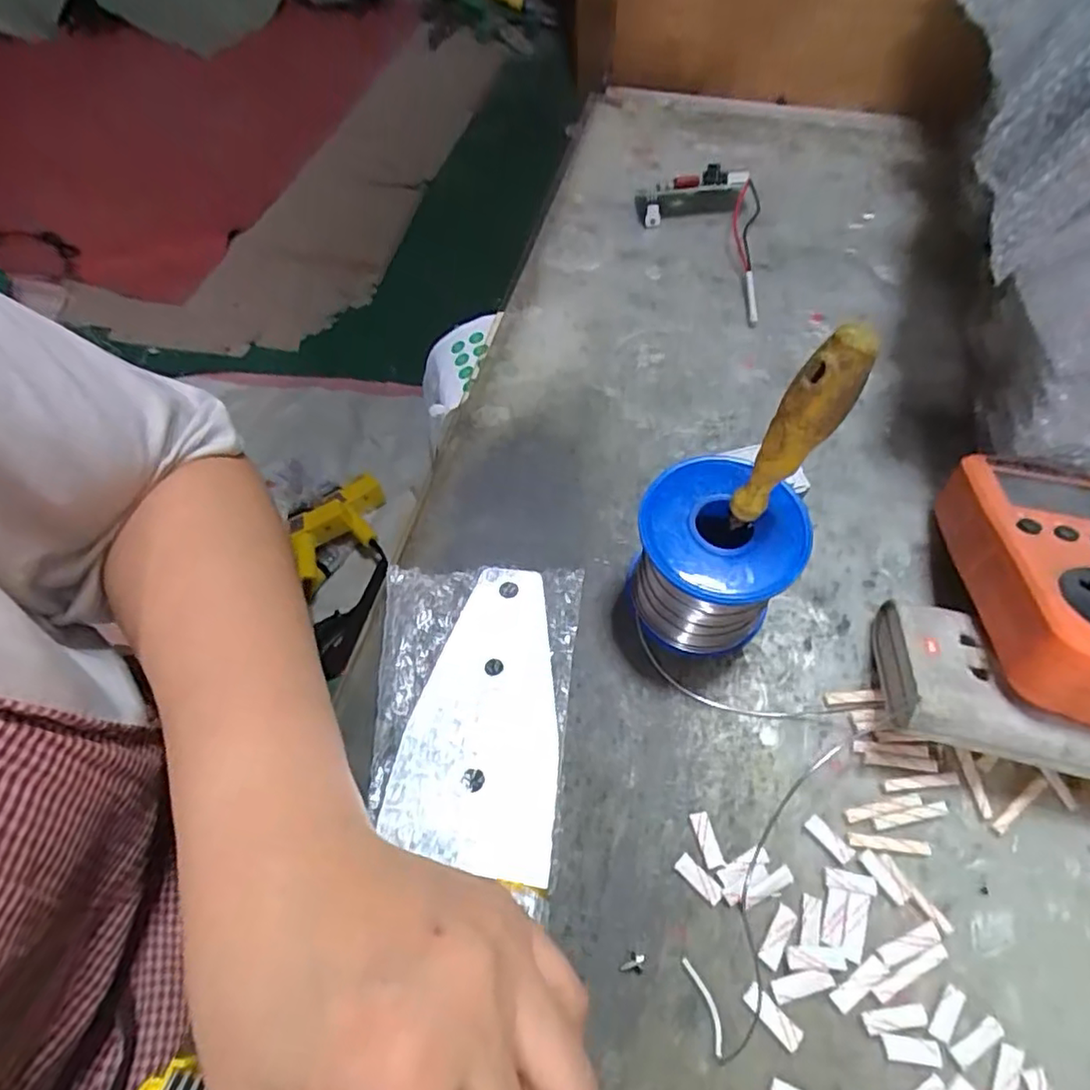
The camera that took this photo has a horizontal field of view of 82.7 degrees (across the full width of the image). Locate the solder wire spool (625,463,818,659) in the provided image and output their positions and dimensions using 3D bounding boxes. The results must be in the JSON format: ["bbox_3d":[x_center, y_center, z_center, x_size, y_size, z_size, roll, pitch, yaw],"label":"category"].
[{"bbox_3d":[0.068,0.009,0.264,0.056,0.069,0.061,-1,61,1],"label":"solder wire spool"}]

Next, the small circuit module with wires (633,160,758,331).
[{"bbox_3d":[0.100,-0.207,0.409,0.083,0.031,0.136,8,61,6],"label":"small circuit module with wires"}]

